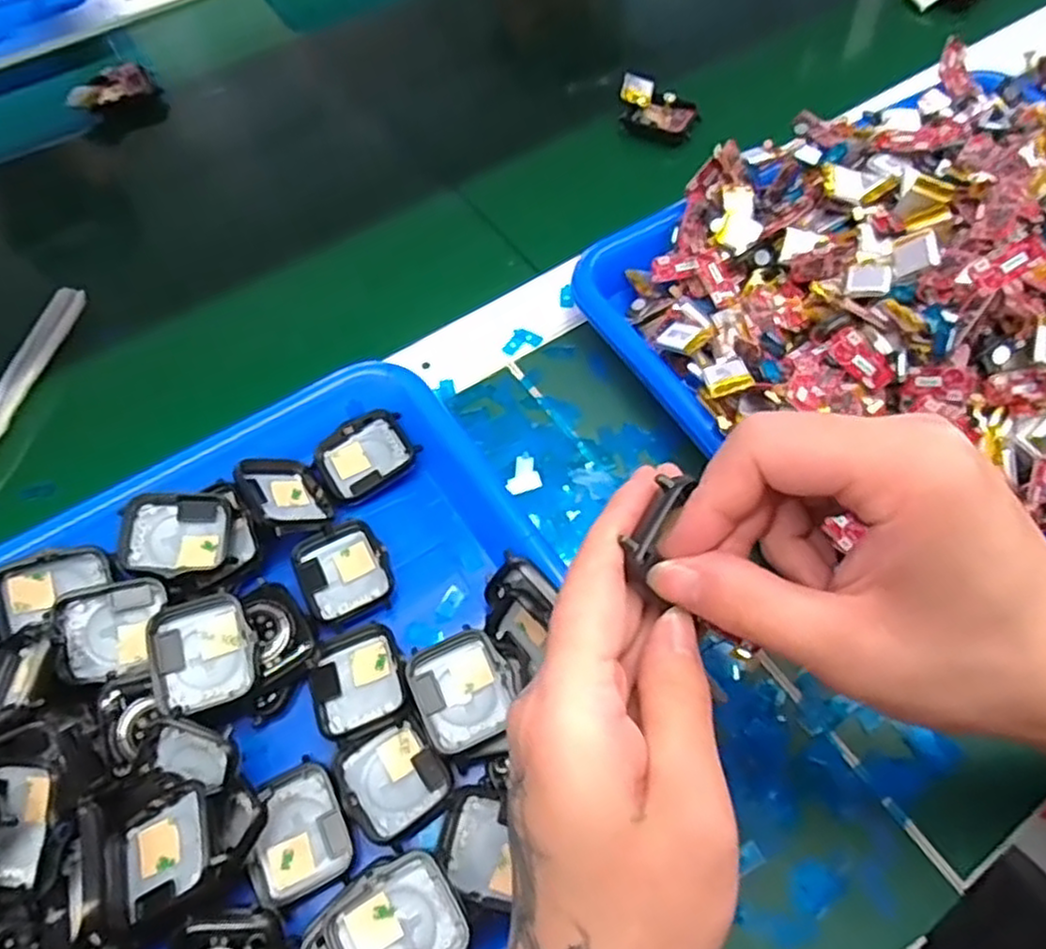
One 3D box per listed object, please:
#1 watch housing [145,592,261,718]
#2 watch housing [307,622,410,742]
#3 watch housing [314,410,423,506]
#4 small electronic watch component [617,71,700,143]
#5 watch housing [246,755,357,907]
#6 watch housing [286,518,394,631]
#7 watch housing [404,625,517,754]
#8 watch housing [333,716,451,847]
[{"bbox_3d":[-0.125,0.070,0.287,0.038,0.014,0.043,-24,64,-11],"label":"watch housing"},{"bbox_3d":[-0.068,0.084,0.299,0.037,0.012,0.042,-18,47,-12],"label":"watch housing"},{"bbox_3d":[-0.075,-0.010,0.349,0.044,0.007,0.036,-29,65,-14],"label":"watch housing"},{"bbox_3d":[0.087,-0.240,0.482,0.055,0.011,0.034,28,86,6],"label":"small electronic watch component"},{"bbox_3d":[-0.086,0.135,0.275,0.038,0.008,0.042,-27,65,-13],"label":"watch housing"},{"bbox_3d":[-0.079,0.043,0.323,0.038,0.007,0.044,-27,65,-13],"label":"watch housing"},{"bbox_3d":[-0.024,0.088,0.296,0.038,0.016,0.042,-25,64,-12],"label":"watch housing"},{"bbox_3d":[-0.051,0.116,0.282,0.038,0.011,0.041,-38,68,-18],"label":"watch housing"}]

